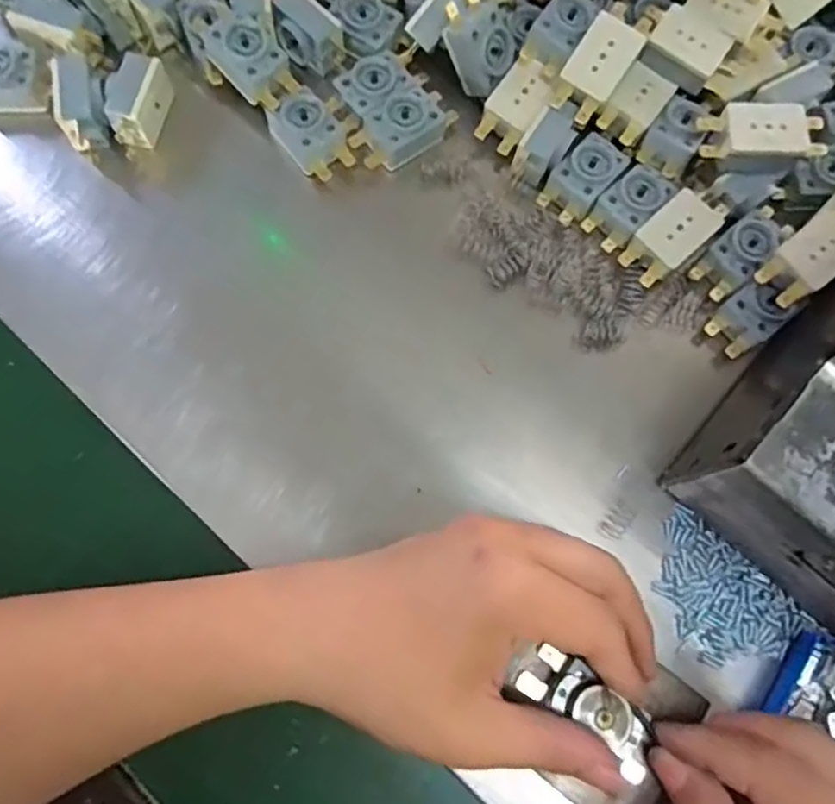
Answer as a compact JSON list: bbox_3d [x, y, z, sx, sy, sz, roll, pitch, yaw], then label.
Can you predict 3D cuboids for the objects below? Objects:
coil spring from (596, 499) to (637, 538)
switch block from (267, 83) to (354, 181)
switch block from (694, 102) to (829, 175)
[{"bbox_3d":[0.093,0.056,0.311,0.011,0.007,0.019,40,79,8],"label":"coil spring"},{"bbox_3d":[-0.054,-0.137,0.343,0.030,0.015,0.043,-37,80,-9],"label":"switch block"},{"bbox_3d":[0.167,-0.128,0.329,0.053,0.029,0.027,2,77,-1],"label":"switch block"}]

